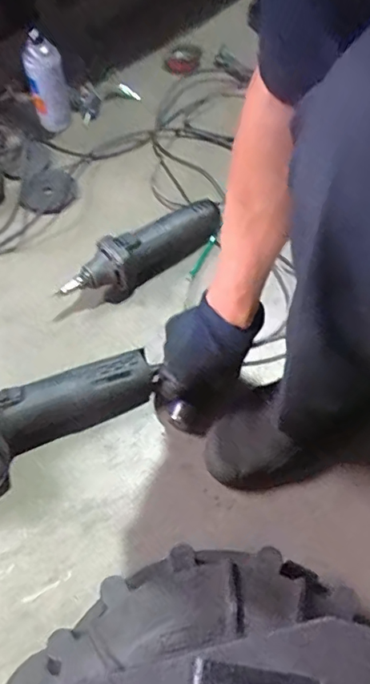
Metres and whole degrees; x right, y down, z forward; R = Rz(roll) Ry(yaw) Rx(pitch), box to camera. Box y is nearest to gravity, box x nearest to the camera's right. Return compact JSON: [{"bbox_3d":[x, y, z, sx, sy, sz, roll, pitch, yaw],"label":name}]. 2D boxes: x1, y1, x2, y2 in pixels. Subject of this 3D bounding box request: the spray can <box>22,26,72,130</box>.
[{"bbox_3d":[-0.237,-0.444,0.895,0.064,0.157,0.058,-12,59,-6],"label":"spray can"}]

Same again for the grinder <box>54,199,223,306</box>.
[{"bbox_3d":[-0.062,-0.133,0.770,0.254,0.071,0.065,-36,64,-19],"label":"grinder"}]

